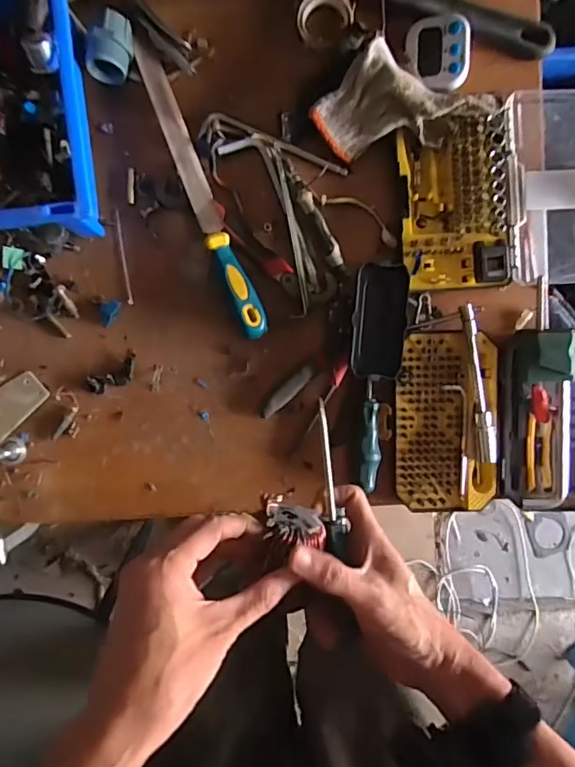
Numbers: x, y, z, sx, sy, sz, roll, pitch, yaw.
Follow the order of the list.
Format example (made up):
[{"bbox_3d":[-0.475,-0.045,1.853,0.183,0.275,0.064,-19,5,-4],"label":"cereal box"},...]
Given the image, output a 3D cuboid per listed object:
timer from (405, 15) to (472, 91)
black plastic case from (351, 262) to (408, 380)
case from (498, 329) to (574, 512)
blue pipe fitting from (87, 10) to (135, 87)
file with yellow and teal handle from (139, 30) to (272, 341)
[{"bbox_3d":[0.147,-0.323,0.502,0.058,0.014,0.066,2,92,-1],"label":"timer"},{"bbox_3d":[0.091,-0.061,0.511,0.051,0.025,0.109,2,92,-1],"label":"black plastic case"},{"bbox_3d":[0.273,0.039,0.520,0.121,0.035,0.183,0,92,-1],"label":"case"},{"bbox_3d":[-0.168,-0.319,0.492,0.036,0.039,0.058,9,93,0],"label":"blue pipe fitting"},{"bbox_3d":[-0.085,-0.191,0.508,0.026,0.029,0.307,-21,94,3],"label":"file with yellow and teal handle"}]

